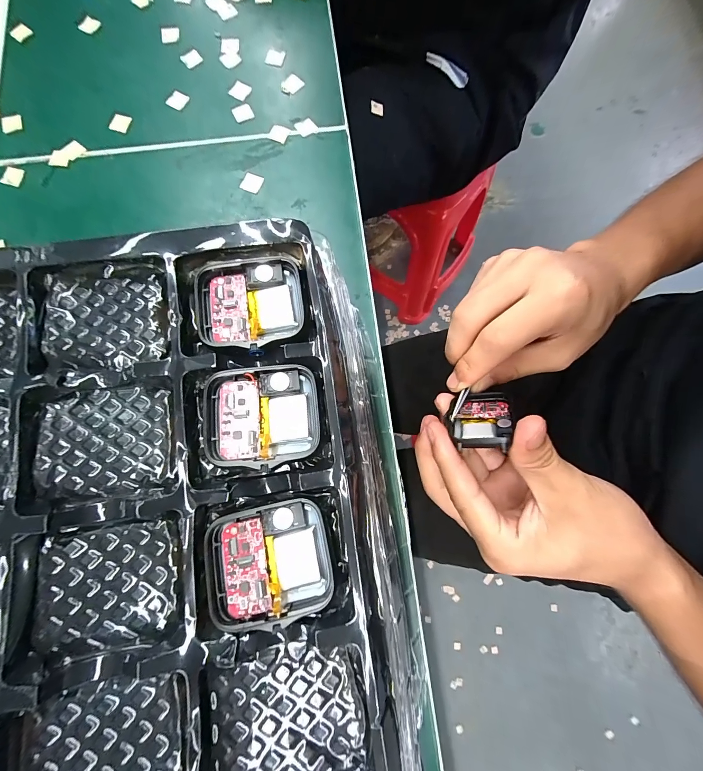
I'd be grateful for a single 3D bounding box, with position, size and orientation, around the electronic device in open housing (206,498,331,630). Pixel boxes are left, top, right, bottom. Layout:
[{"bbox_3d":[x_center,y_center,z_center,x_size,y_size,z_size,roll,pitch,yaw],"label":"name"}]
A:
[{"bbox_3d":[-0.030,0.062,0.114,0.044,0.009,0.035,-13,80,-2],"label":"electronic device in open housing"}]

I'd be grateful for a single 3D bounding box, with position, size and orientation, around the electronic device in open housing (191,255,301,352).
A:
[{"bbox_3d":[-0.042,-0.034,0.134,0.043,0.008,0.037,-8,80,-1],"label":"electronic device in open housing"}]

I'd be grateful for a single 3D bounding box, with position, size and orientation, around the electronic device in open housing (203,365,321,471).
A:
[{"bbox_3d":[-0.034,0.011,0.125,0.042,0.010,0.036,-7,80,-1],"label":"electronic device in open housing"}]

